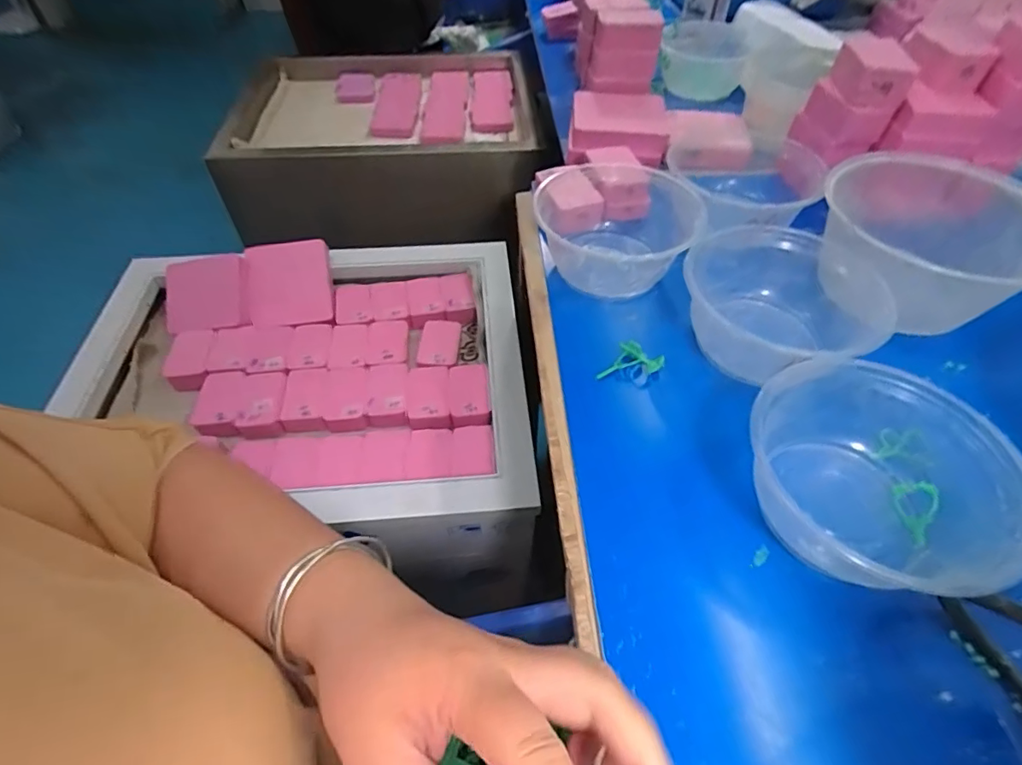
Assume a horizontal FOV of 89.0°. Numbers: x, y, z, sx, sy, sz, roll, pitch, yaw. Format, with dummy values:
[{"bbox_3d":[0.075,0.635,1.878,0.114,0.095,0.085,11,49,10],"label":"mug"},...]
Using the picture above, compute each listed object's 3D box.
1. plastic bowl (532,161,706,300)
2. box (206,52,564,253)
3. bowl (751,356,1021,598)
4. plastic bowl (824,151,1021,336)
[{"bbox_3d":[0.098,-0.143,0.456,0.131,0.070,0.121,0,51,0],"label":"plastic bowl"},{"bbox_3d":[-0.225,-0.435,0.946,0.511,0.160,0.386,-6,52,-5],"label":"box"},{"bbox_3d":[0.204,0.049,0.299,0.132,0.062,0.112,6,51,5],"label":"bowl"},{"bbox_3d":[0.334,-0.111,0.416,0.158,0.070,0.158,0,51,0],"label":"plastic bowl"}]

